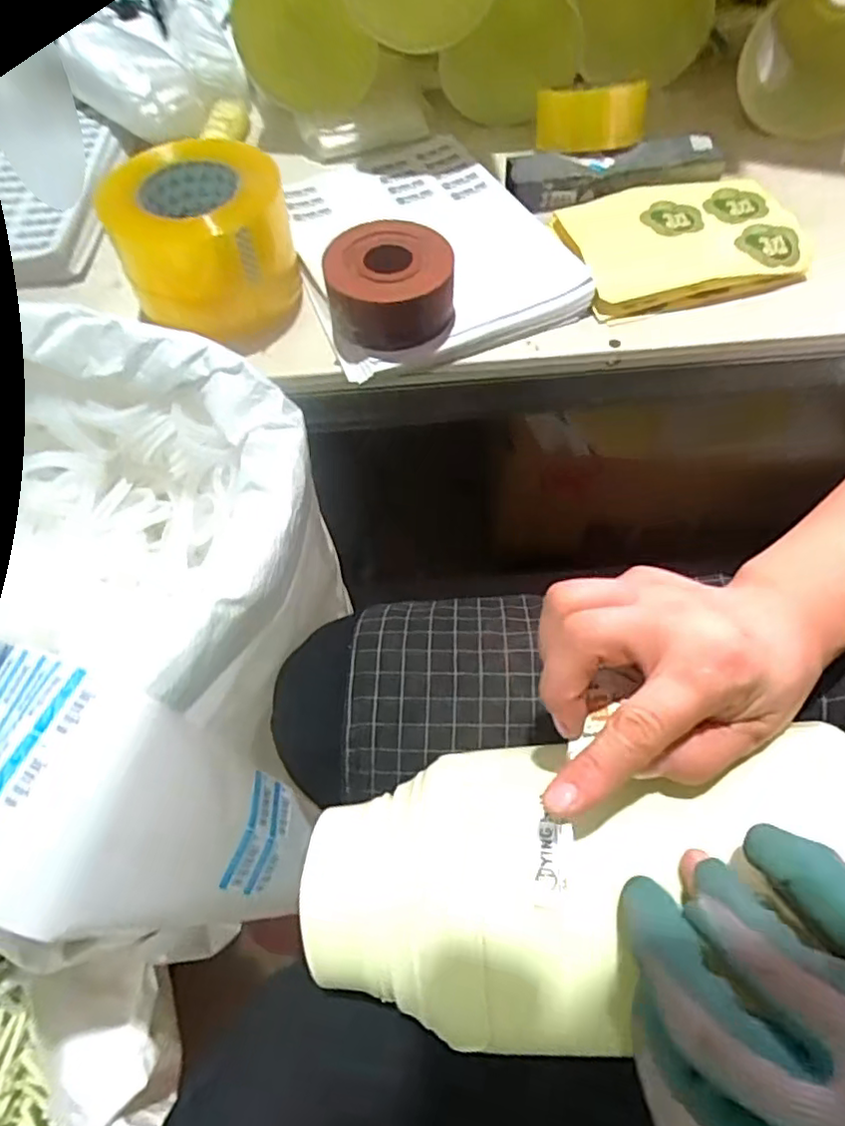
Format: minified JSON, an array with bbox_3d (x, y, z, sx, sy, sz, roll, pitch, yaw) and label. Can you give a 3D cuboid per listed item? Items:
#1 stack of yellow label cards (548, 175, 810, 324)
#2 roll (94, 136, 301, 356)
[{"bbox_3d":[0.228,-0.284,0.551,0.198,0.031,0.140,-11,60,-4],"label":"stack of yellow label cards"},{"bbox_3d":[-0.174,-0.263,0.511,0.123,0.118,0.123,-1,59,2],"label":"roll"}]

